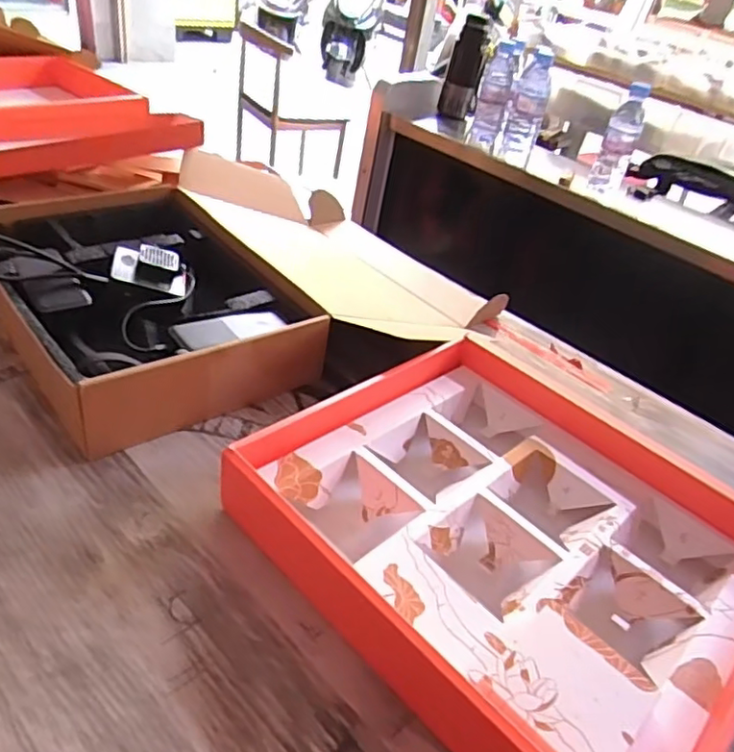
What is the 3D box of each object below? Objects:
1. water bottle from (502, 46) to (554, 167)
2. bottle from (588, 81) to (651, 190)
[{"bbox_3d":[0.315,-0.521,1.213,0.065,0.198,0.053,14,37,4],"label":"water bottle"},{"bbox_3d":[0.439,-0.414,1.078,0.053,0.174,0.069,-3,41,-11],"label":"bottle"}]

